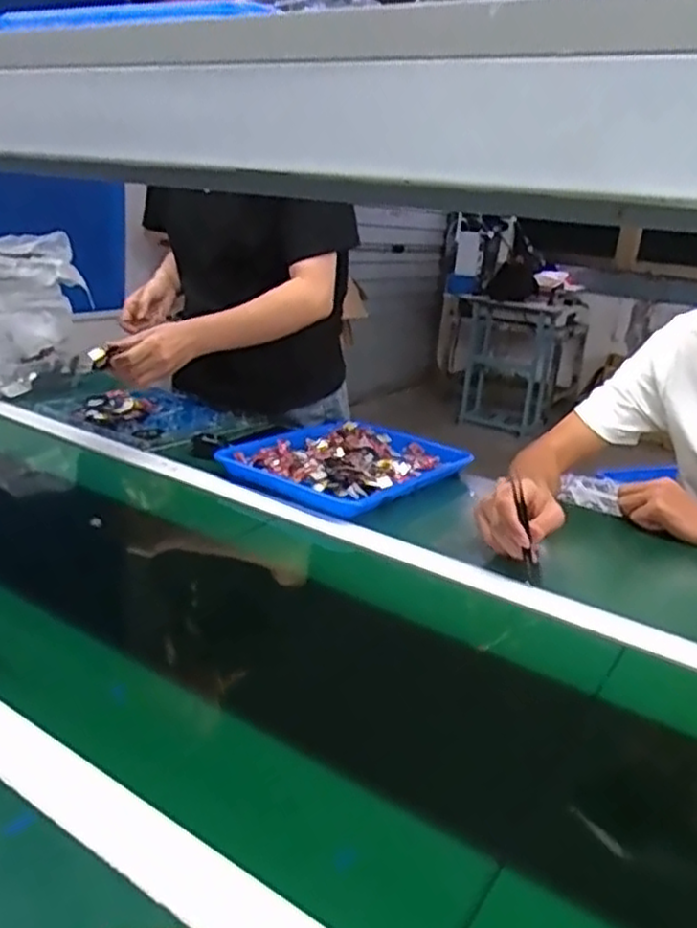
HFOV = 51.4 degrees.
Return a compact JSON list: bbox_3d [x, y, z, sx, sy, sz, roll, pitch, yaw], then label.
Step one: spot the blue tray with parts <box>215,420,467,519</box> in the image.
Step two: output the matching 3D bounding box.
[{"bbox_3d":[0.007,-0.010,1.007,0.230,0.029,0.317,20,24,36],"label":"blue tray with parts"}]

